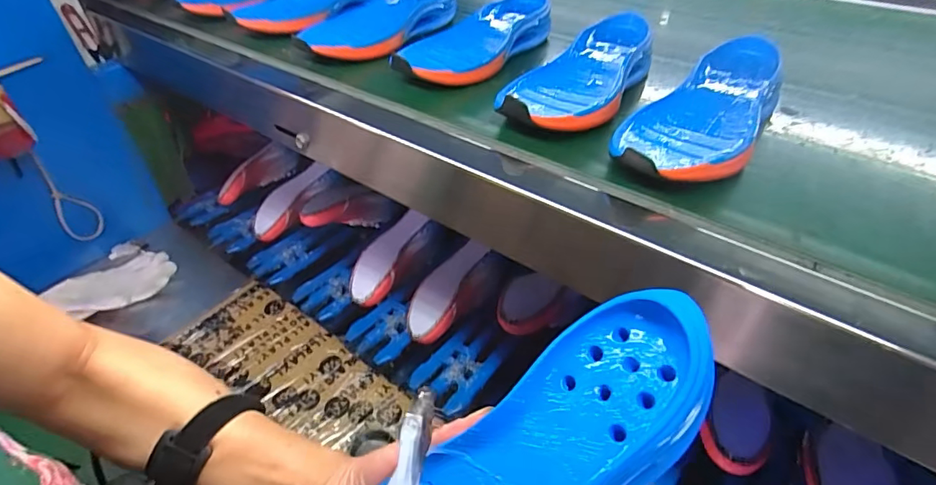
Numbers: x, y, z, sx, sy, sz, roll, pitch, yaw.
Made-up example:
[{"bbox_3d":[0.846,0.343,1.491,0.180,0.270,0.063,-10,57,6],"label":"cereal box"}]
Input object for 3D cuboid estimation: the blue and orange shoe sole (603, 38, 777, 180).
[{"bbox_3d":[0.216,-0.113,0.432,0.090,0.043,0.243,33,52,32],"label":"blue and orange shoe sole"}]

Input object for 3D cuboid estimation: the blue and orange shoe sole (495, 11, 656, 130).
[{"bbox_3d":[0.117,-0.172,0.503,0.102,0.040,0.246,22,46,24],"label":"blue and orange shoe sole"}]

